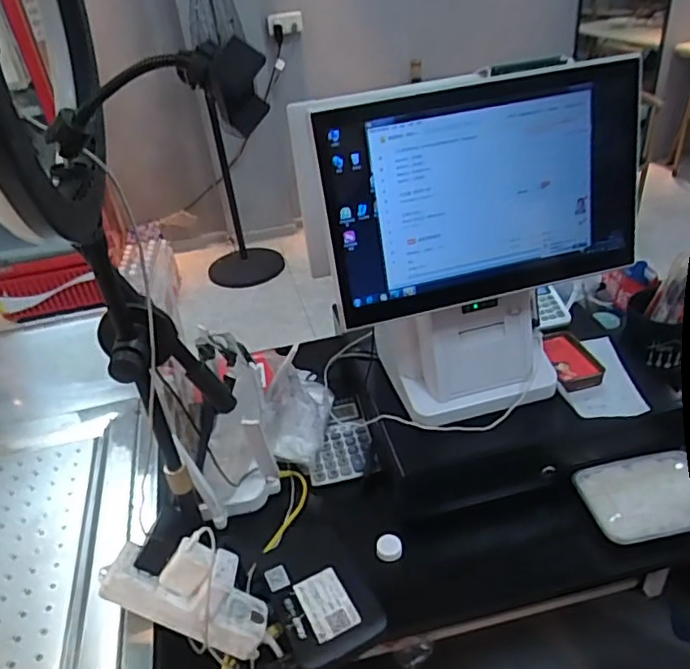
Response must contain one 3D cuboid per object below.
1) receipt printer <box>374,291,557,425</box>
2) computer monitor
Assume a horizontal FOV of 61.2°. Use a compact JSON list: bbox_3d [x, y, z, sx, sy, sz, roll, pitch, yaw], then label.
[{"bbox_3d":[0.167,0.015,0.799,0.212,0.146,0.129,-11,34,-7],"label":"receipt printer"},{"bbox_3d":[0.163,-0.159,0.646,0.401,0.231,0.059,-12,34,-8],"label":"computer monitor"}]

